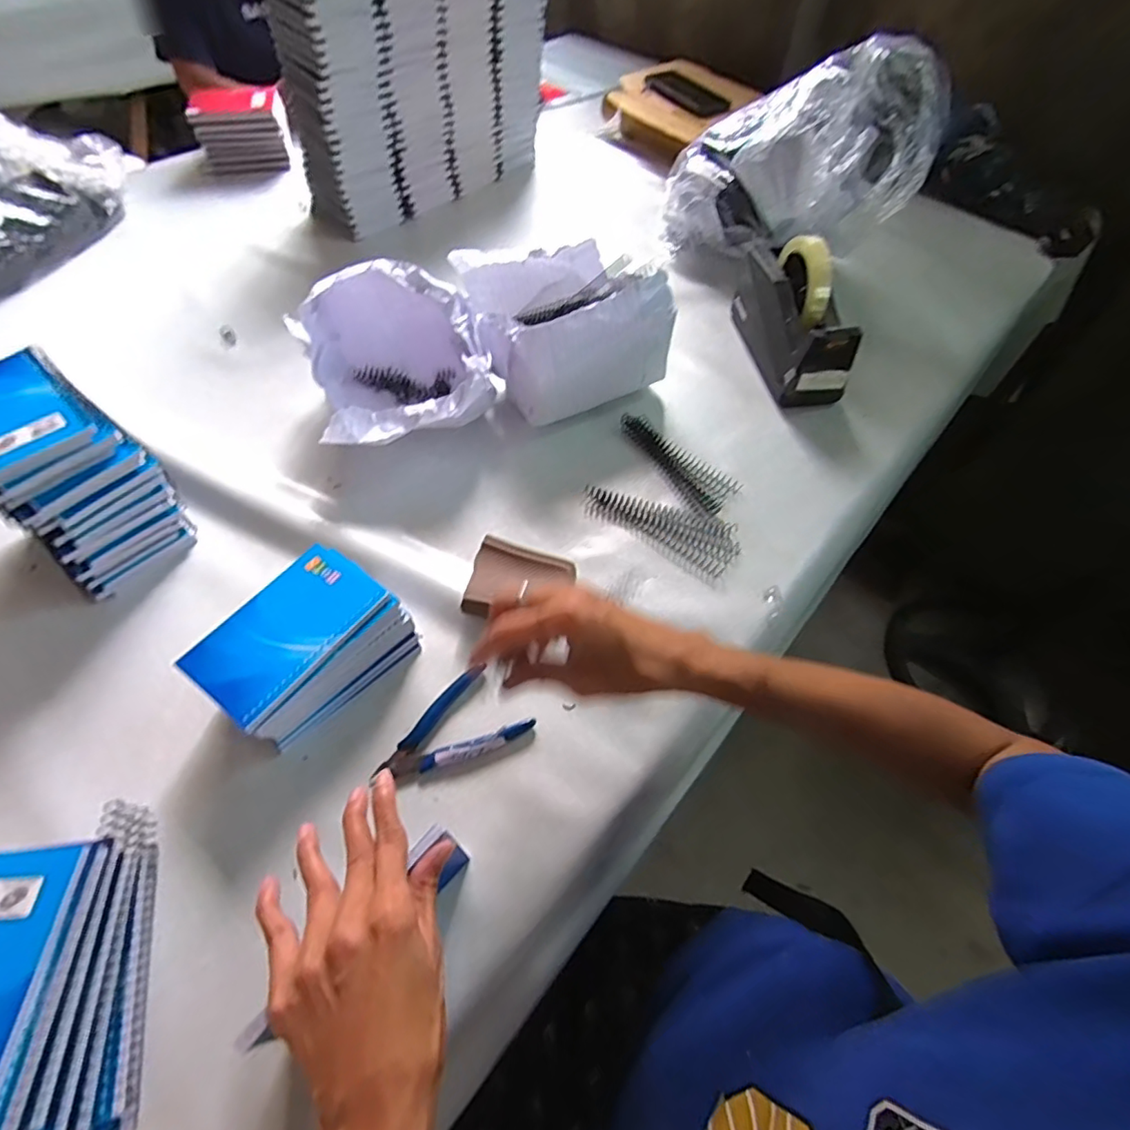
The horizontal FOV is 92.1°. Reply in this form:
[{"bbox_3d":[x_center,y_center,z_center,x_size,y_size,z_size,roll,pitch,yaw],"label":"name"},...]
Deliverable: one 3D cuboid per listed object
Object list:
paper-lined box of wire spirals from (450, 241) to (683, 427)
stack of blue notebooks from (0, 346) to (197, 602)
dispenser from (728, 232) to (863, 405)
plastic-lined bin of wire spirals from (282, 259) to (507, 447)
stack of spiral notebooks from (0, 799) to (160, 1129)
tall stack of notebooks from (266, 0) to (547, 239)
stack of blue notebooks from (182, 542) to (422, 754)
[{"bbox_3d":[-0.008,-0.280,0.622,0.170,0.128,0.204,-23,59,-17],"label":"paper-lined box of wire spirals"},{"bbox_3d":[-0.420,-0.077,0.466,0.135,0.139,0.105,38,62,22],"label":"stack of blue notebooks"},{"bbox_3d":[0.270,-0.294,0.639,0.068,0.121,0.191,-6,56,-6],"label":"dispenser"},{"bbox_3d":[-0.174,-0.220,0.578,0.180,0.128,0.216,-16,58,-12],"label":"plastic-lined bin of wire spirals"},{"bbox_3d":[-0.314,0.244,0.303,0.117,0.069,0.168,-11,57,-9],"label":"stack of spiral notebooks"},{"bbox_3d":[-0.216,-0.716,0.808,0.400,0.287,0.140,-39,65,-24],"label":"tall stack of notebooks"},{"bbox_3d":[-0.197,0.068,0.425,0.106,0.069,0.134,33,61,19],"label":"stack of blue notebooks"}]

